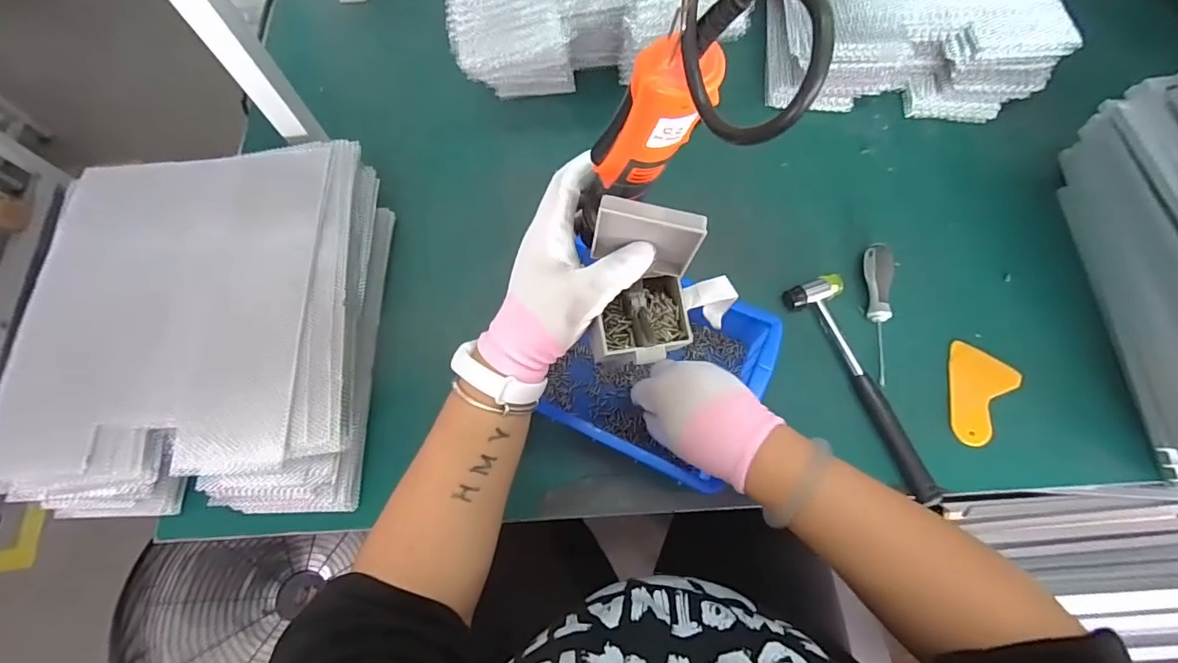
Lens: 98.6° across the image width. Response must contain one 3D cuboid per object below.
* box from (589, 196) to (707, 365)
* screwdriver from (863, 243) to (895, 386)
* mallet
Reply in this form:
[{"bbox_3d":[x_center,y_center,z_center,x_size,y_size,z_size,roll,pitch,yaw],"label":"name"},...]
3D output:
[{"bbox_3d":[0.034,-0.026,0.314,0.063,0.092,0.077,1,70,2],"label":"box"},{"bbox_3d":[0.314,-0.023,0.546,0.028,0.020,0.156,6,71,4],"label":"screwdriver"},{"bbox_3d":[0.288,0.053,0.521,0.058,0.023,0.244,-22,71,-6],"label":"mallet"}]

